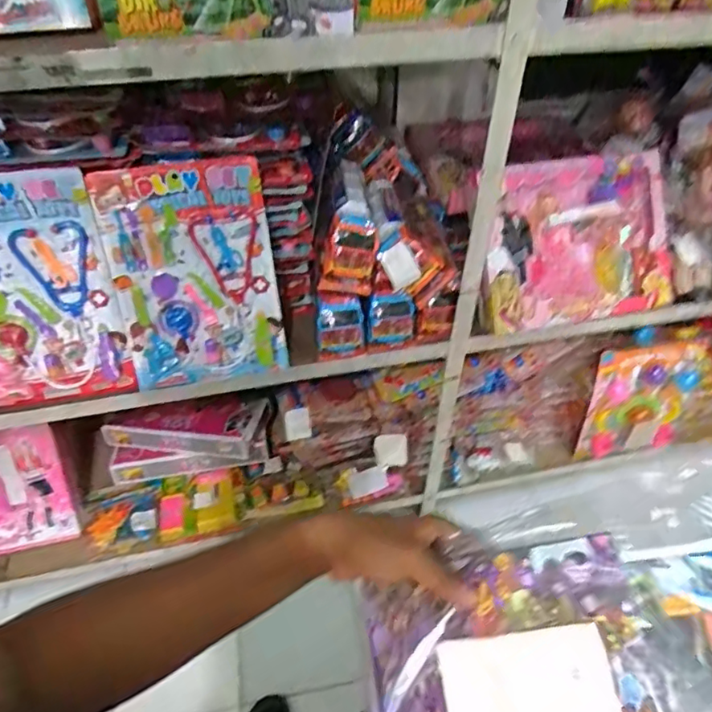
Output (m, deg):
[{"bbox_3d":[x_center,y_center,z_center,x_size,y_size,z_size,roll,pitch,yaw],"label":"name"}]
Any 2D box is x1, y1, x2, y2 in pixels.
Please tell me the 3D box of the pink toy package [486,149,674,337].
[{"bbox_3d":[0.455,-0.234,1.176,0.418,0.321,0.073,-12,6,-13],"label":"pink toy package"}]

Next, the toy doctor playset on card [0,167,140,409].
[{"bbox_3d":[-0.589,-0.107,0.996,0.302,0.406,0.032,-8,21,-2],"label":"toy doctor playset on card"}]

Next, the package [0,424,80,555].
[{"bbox_3d":[-0.842,0.340,1.404,0.222,0.318,0.028,-10,16,-7],"label":"package"}]

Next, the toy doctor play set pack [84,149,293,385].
[{"bbox_3d":[-0.292,-0.144,1.016,0.277,0.382,0.030,-10,20,-7],"label":"toy doctor play set pack"}]

